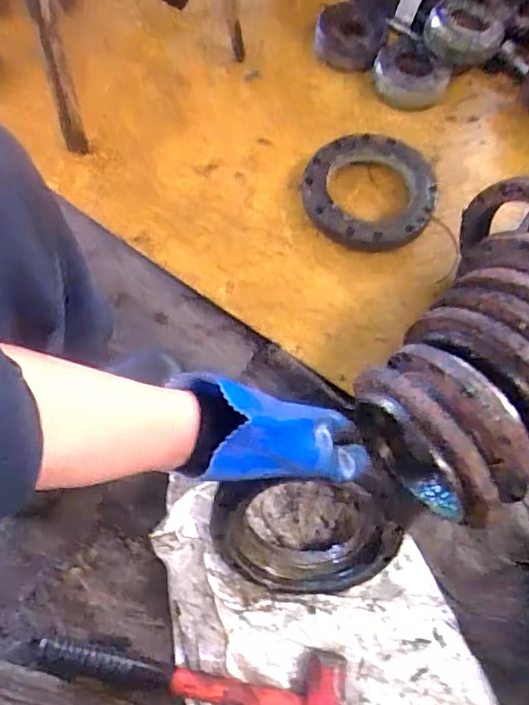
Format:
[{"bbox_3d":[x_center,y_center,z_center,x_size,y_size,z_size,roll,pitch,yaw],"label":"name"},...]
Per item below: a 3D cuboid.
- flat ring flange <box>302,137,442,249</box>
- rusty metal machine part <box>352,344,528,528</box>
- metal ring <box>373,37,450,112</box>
[{"bbox_3d":[0.159,-0.245,0.806,0.192,0.048,0.188,1,68,-2],"label":"flat ring flange"},{"bbox_3d":[0.189,0.094,0.590,0.095,0.191,0.193,-38,73,-17],"label":"rusty metal machine part"},{"bbox_3d":[0.250,-0.472,0.910,0.126,0.042,0.126,1,68,-2],"label":"metal ring"}]

